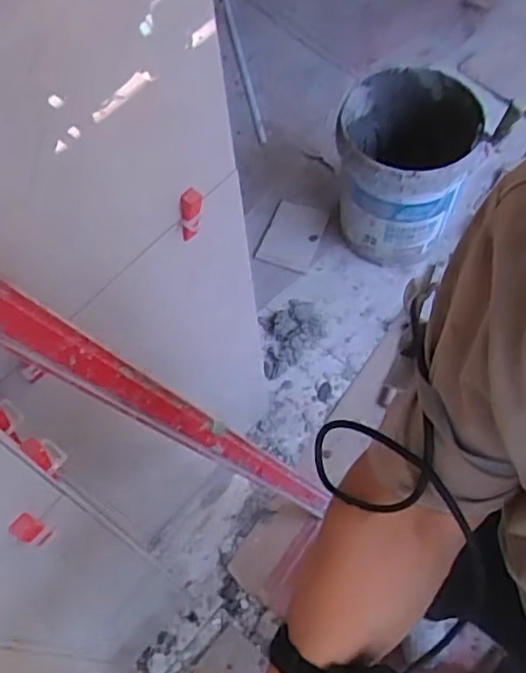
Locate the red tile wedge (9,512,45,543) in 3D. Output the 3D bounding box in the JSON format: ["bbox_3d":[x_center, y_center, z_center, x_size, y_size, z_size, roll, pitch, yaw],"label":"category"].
[{"bbox_3d":[-0.217,0.176,0.617,0.013,0.035,0.023,37,70,20],"label":"red tile wedge"}]

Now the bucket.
[{"bbox_3d":[0.321,-0.393,1.582,0.290,0.331,0.316,-1,62,3],"label":"bucket"}]

